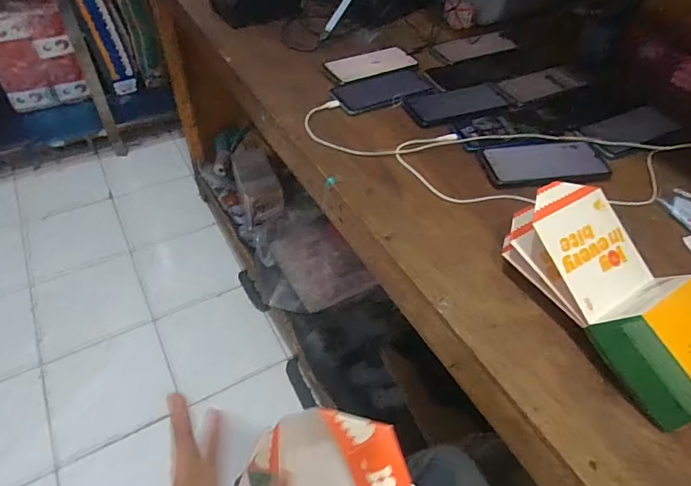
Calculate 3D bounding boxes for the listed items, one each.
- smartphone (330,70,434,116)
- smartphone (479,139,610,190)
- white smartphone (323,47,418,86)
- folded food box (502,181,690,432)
[{"bbox_3d":[0.062,-0.245,0.717,0.164,0.013,0.076,-19,53,-20],"label":"smartphone"},{"bbox_3d":[0.271,-0.109,0.605,0.159,0.012,0.087,-8,51,0],"label":"smartphone"},{"bbox_3d":[0.041,-0.310,0.772,0.154,0.013,0.081,-20,54,-21],"label":"white smartphone"},{"bbox_3d":[0.265,0.046,0.430,0.110,0.096,0.234,-21,54,-21],"label":"folded food box"}]

